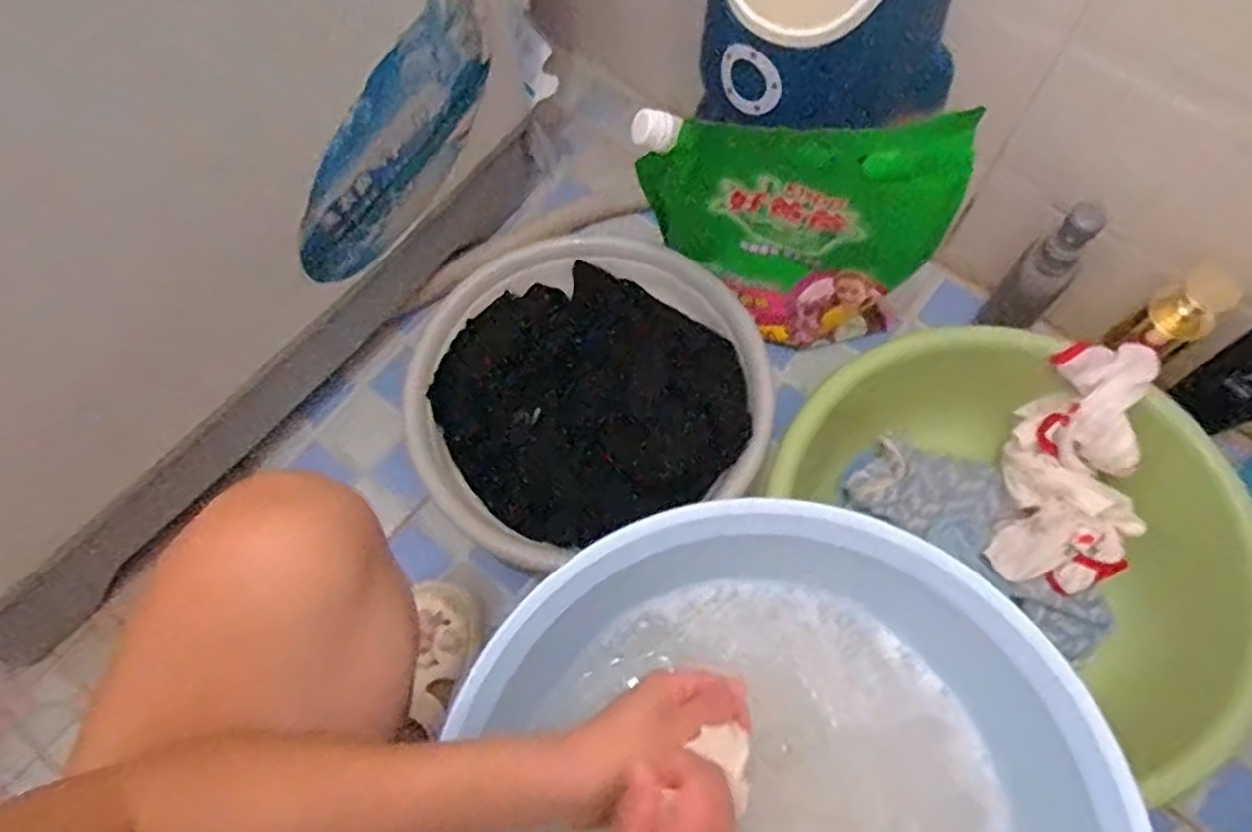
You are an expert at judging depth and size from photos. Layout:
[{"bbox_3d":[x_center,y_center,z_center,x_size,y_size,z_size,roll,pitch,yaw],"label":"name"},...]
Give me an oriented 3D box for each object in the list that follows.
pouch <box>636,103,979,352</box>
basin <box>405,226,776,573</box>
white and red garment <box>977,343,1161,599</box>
[{"bbox_3d":[0.148,-0.166,0.715,0.270,0.299,0.062,5,65,3],"label":"pouch"},{"bbox_3d":[-0.041,-0.026,0.764,0.342,0.095,0.299,-13,65,-5],"label":"basin"},{"bbox_3d":[0.414,0.045,0.703,0.110,0.078,0.231,15,89,8],"label":"white and red garment"}]

